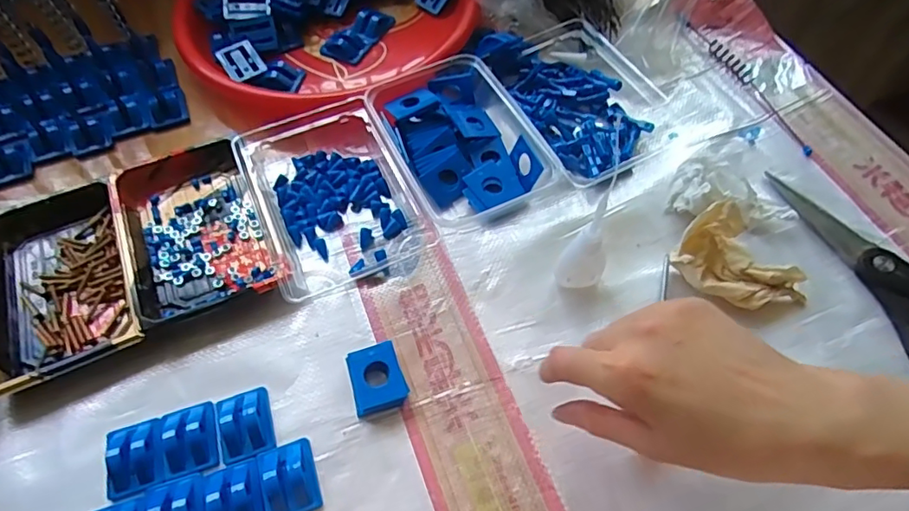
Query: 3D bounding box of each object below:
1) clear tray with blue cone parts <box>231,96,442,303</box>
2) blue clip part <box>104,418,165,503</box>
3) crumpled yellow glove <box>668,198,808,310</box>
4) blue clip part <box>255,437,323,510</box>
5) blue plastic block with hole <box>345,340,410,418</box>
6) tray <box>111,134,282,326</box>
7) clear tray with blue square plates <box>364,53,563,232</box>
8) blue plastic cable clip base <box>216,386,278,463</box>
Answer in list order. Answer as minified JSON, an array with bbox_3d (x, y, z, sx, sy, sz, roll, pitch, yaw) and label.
[{"bbox_3d":[-0.102,-0.058,0.441,0.122,0.026,0.168,-22,61,-12],"label":"clear tray with blue cone parts"},{"bbox_3d":[-0.205,0.127,0.344,0.037,0.011,0.045,-17,60,-9],"label":"blue clip part"},{"bbox_3d":[0.202,0.007,0.378,0.069,0.045,0.086,-36,65,-19],"label":"crumpled yellow glove"},{"bbox_3d":[-0.105,0.139,0.337,0.034,0.015,0.045,-18,60,-9],"label":"blue clip part"},{"bbox_3d":[-0.053,0.085,0.369,0.036,0.015,0.042,-17,60,-9],"label":"blue plastic block with hole"},{"bbox_3d":[-0.207,-0.026,0.426,0.099,0.025,0.164,-22,61,-12],"label":"tray"},{"bbox_3d":[0.004,-0.103,0.460,0.115,0.034,0.155,-22,61,-11],"label":"clear tray with blue square plates"},{"bbox_3d":[-0.140,0.110,0.357,0.034,0.014,0.045,-17,60,-9],"label":"blue plastic cable clip base"}]

